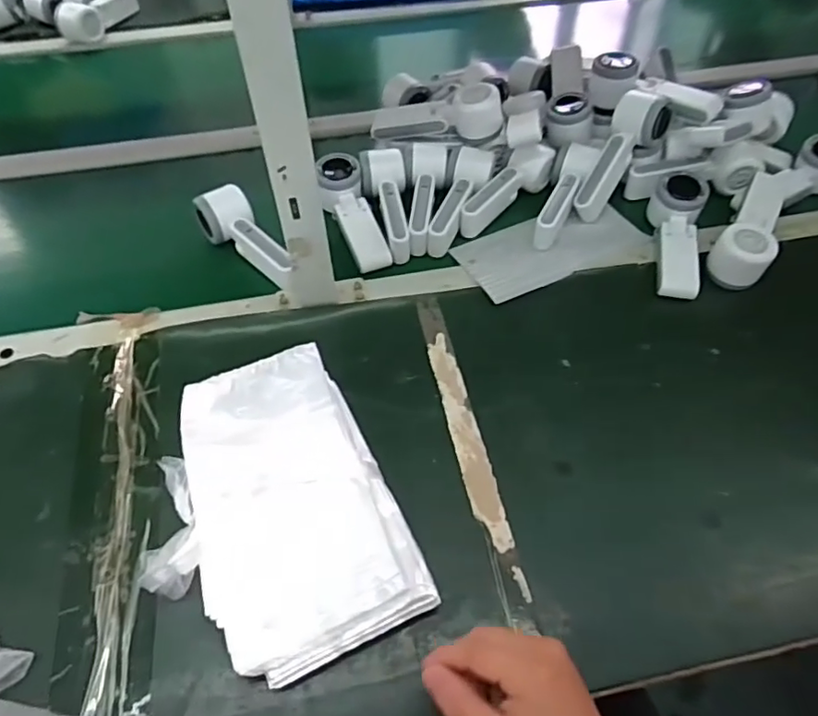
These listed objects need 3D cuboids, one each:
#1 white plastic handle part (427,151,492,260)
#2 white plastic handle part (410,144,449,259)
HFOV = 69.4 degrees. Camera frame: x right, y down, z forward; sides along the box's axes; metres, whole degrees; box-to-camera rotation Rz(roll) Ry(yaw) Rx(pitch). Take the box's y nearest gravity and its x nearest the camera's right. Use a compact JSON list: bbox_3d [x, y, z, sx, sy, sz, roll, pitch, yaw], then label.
[{"bbox_3d":[0.058,-0.195,0.712,0.051,0.037,0.156,20,71,11],"label":"white plastic handle part"},{"bbox_3d":[0.019,-0.197,0.721,0.050,0.049,0.152,4,55,3],"label":"white plastic handle part"}]

